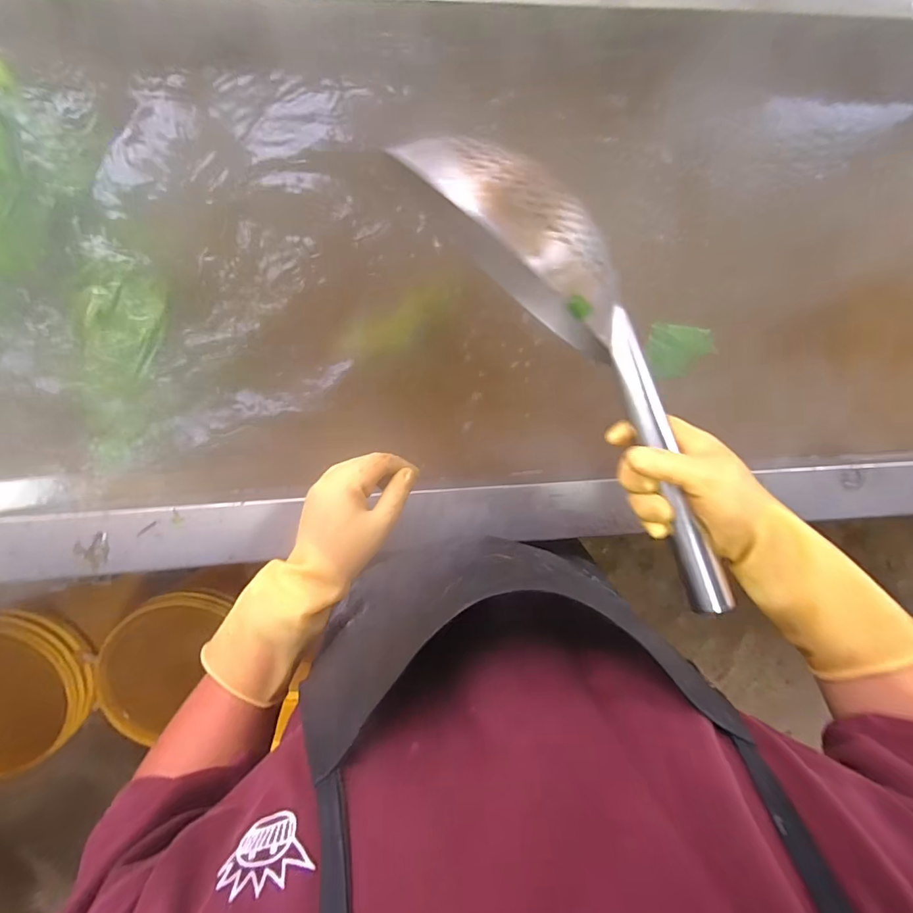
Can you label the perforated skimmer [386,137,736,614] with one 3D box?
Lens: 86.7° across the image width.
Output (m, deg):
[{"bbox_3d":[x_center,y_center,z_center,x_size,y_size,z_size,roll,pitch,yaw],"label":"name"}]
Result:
[{"bbox_3d":[0.115,-0.080,0.372,0.114,0.069,0.404,-34,97,-3],"label":"perforated skimmer"}]

